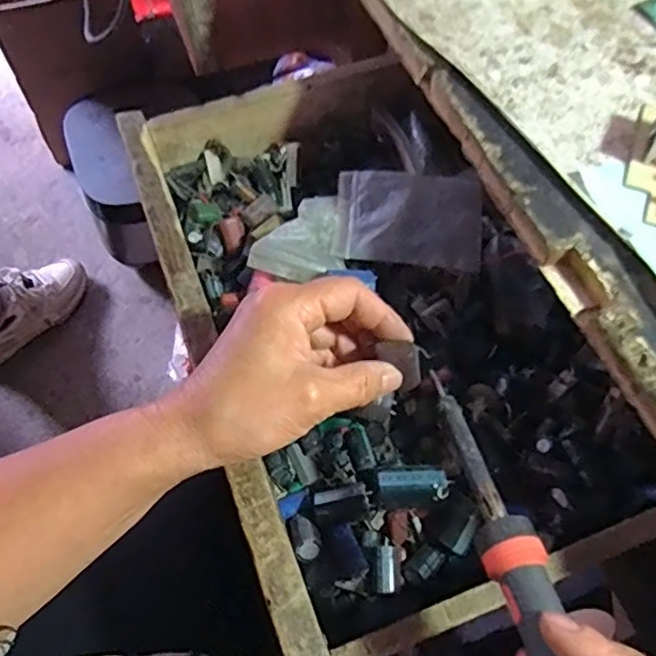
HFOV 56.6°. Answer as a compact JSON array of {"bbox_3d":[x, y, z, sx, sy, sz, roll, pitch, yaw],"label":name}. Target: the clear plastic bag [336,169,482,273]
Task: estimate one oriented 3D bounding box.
[{"bbox_3d":[0.057,-0.078,0.428,0.098,0.017,0.070,3,63,-2],"label":"clear plastic bag"}]

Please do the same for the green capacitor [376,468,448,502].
[{"bbox_3d":[0.050,0.093,0.362,0.041,0.011,0.018,3,63,-2],"label":"green capacitor"}]

